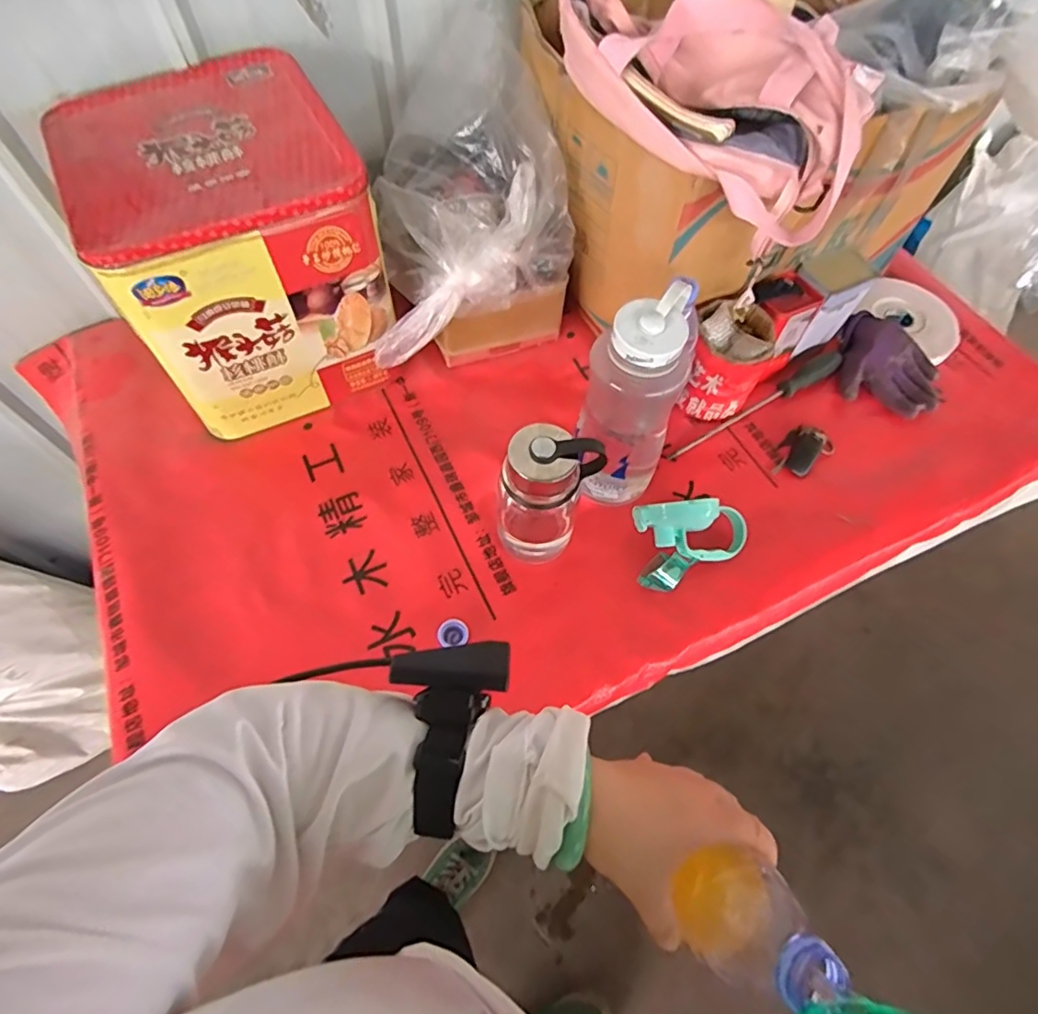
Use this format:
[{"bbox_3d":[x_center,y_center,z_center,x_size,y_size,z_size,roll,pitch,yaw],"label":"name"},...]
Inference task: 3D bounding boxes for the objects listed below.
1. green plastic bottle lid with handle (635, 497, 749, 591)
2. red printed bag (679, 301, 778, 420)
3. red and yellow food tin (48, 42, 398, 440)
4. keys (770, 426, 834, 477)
[{"bbox_3d":[0.195,0.042,0.617,0.131,0.069,0.082,-5,61,-4],"label":"green plastic bottle lid with handle"},{"bbox_3d":[0.259,-0.179,0.709,0.096,0.133,0.085,15,61,7],"label":"red printed bag"},{"bbox_3d":[-0.320,-0.298,0.677,0.262,0.288,0.285,-21,63,-12],"label":"red and yellow food tin"},{"bbox_3d":[0.365,-0.071,0.717,0.056,0.022,0.084,37,66,18],"label":"keys"}]

